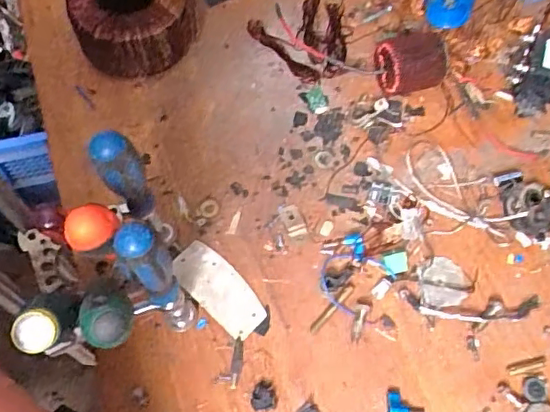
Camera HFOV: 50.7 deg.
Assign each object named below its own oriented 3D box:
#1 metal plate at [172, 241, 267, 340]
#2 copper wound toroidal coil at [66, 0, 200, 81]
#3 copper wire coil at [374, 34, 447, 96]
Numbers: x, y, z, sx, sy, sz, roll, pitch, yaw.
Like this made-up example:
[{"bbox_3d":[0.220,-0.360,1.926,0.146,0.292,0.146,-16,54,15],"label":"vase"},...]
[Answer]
[{"bbox_3d":[-0.051,0.076,0.535,0.099,0.006,0.046,40,69,16],"label":"metal plate"},{"bbox_3d":[-0.152,-0.204,0.636,0.132,0.067,0.107,-11,63,-6],"label":"copper wound toroidal coil"},{"bbox_3d":[0.143,-0.155,0.620,0.067,0.056,0.051,-14,64,-7],"label":"copper wire coil"}]

